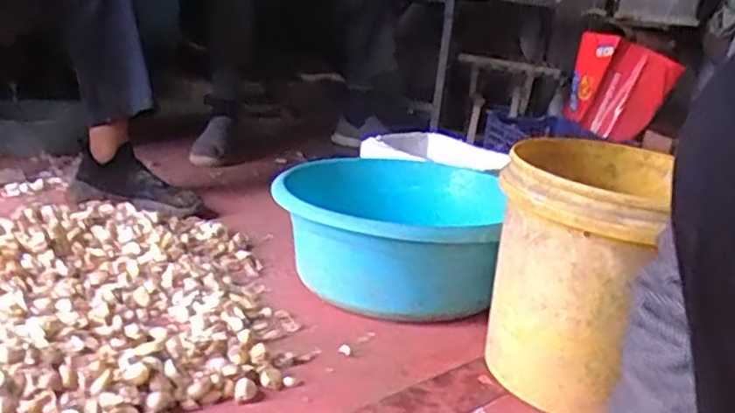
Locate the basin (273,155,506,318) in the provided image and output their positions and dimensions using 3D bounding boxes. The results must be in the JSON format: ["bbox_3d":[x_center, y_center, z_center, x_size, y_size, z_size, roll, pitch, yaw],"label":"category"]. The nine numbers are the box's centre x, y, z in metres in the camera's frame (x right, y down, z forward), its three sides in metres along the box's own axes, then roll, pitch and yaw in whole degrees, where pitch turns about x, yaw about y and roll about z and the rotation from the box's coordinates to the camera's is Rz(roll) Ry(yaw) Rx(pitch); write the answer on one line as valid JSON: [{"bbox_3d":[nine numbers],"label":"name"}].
[{"bbox_3d":[0.033,0.041,1.050,0.317,0.148,0.355,8,17,11],"label":"basin"}]

